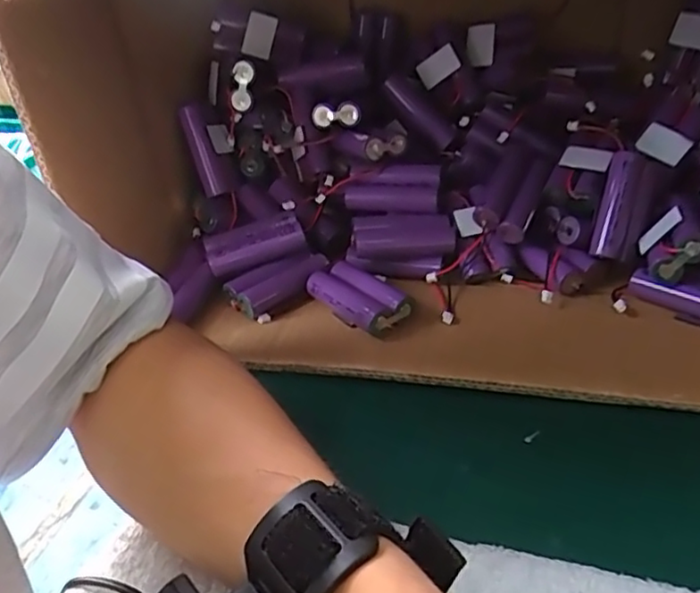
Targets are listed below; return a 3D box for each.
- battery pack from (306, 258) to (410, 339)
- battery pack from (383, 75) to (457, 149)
[{"bbox_3d":[0.005,0.001,0.400,0.031,0.020,0.067,-30,40,-32],"label":"battery pack"},{"bbox_3d":[0.051,-0.136,0.466,0.021,0.015,0.067,-34,76,-37],"label":"battery pack"}]

